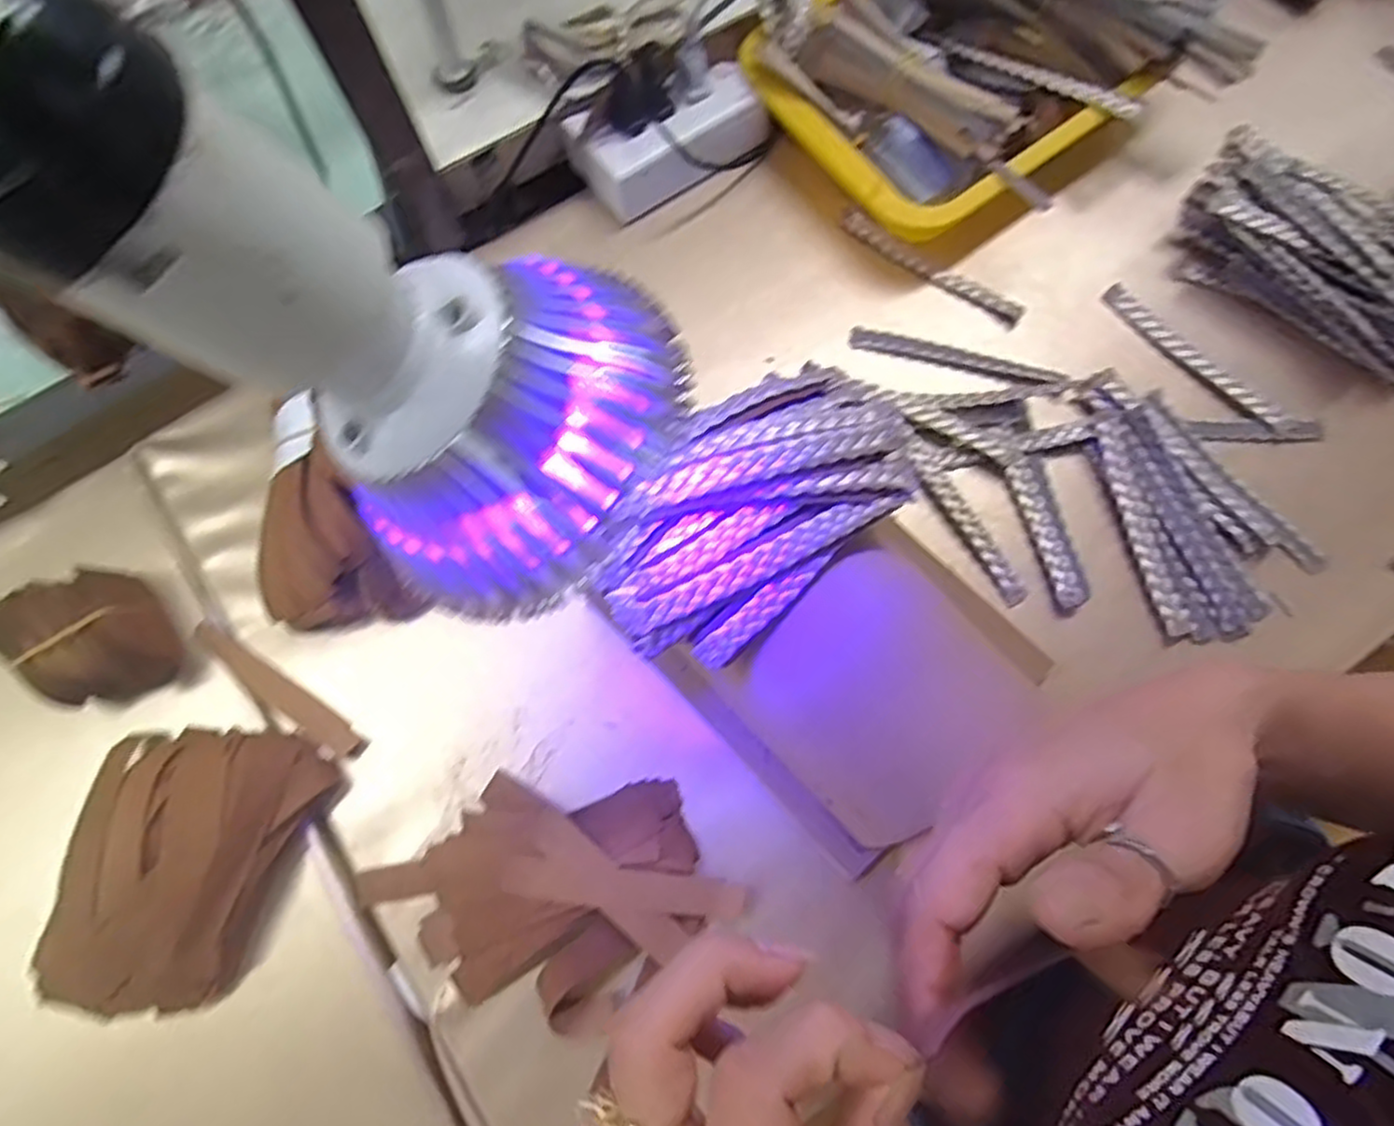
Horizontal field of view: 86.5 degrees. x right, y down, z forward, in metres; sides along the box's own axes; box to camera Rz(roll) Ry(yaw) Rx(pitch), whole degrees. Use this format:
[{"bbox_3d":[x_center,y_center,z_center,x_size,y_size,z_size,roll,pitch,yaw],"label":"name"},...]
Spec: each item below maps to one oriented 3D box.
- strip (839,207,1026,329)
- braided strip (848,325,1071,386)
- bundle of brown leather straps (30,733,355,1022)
[{"bbox_3d":[0.152,-0.196,0.491,0.137,0.011,0.015,37,78,11],"label":"strip"},{"bbox_3d":[0.163,-0.128,0.468,0.134,0.009,0.013,18,75,6],"label":"braided strip"},{"bbox_3d":[-0.267,0.158,0.382,0.122,0.035,0.139,7,74,3],"label":"bundle of brown leather straps"}]

